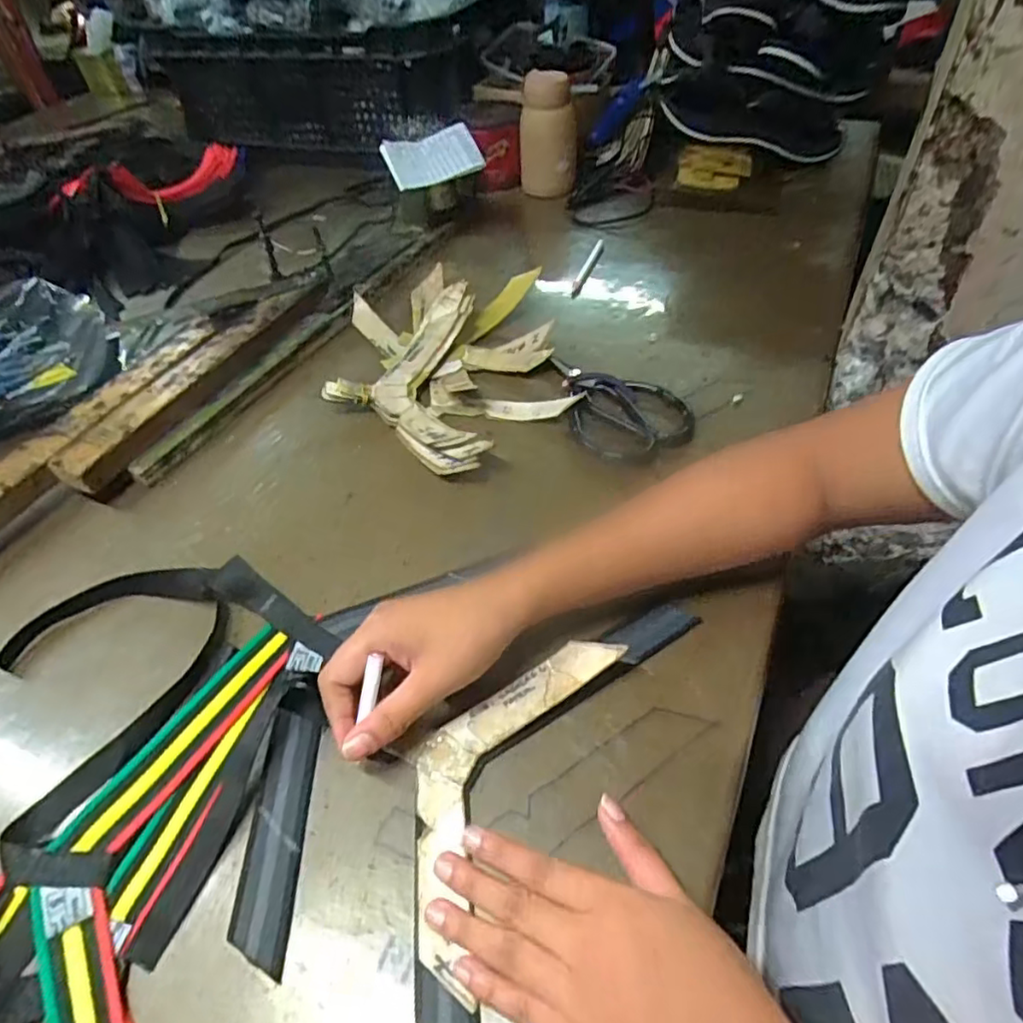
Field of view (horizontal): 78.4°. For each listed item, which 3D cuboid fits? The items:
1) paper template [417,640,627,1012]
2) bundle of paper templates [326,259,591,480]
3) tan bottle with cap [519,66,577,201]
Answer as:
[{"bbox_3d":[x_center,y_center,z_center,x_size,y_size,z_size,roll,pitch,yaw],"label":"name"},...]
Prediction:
[{"bbox_3d":[-0.008,0.139,0.343,0.082,0.012,0.180,27,62,25],"label":"paper template"},{"bbox_3d":[-0.064,-0.148,0.593,0.213,0.039,0.313,-10,48,-6],"label":"bundle of paper templates"},{"bbox_3d":[0.049,-0.499,0.837,0.075,0.138,0.076,1,49,6],"label":"tan bottle with cap"}]

